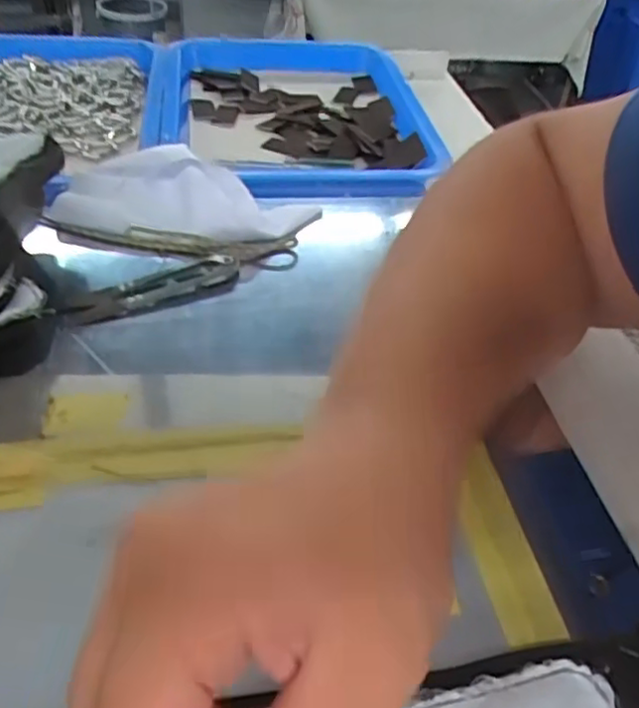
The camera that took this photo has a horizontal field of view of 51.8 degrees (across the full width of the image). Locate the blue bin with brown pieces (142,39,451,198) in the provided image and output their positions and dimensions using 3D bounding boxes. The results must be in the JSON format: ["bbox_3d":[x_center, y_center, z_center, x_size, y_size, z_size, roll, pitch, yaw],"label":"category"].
[{"bbox_3d":[-0.026,-0.212,0.583,0.244,0.046,0.285,-2,43,-9],"label":"blue bin with brown pieces"}]

